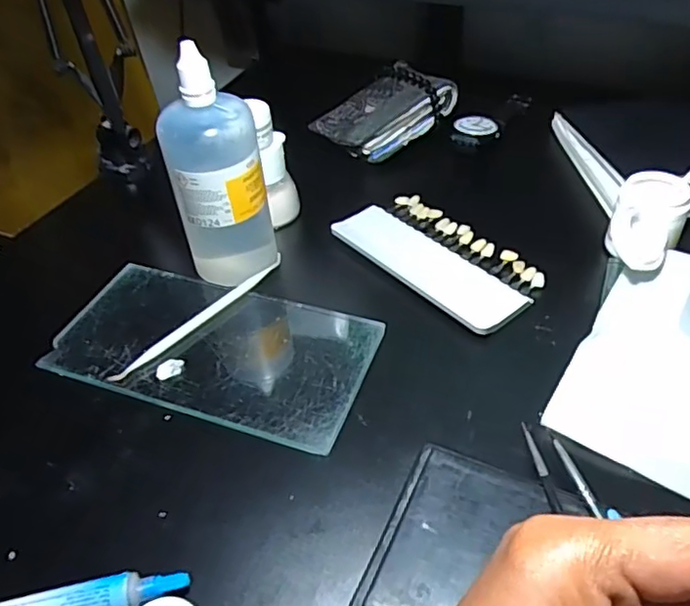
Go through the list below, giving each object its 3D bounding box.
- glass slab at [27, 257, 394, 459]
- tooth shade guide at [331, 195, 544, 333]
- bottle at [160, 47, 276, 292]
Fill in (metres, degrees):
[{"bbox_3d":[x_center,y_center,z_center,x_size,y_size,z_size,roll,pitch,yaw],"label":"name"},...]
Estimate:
[{"bbox_3d":[-0.082,0.025,0.382,0.192,0.011,0.104,13,46,19],"label":"glass slab"},{"bbox_3d":[0.066,-0.034,0.436,0.076,0.009,0.149,-31,49,-24],"label":"tooth shade guide"},{"bbox_3d":[-0.081,-0.080,0.391,0.051,0.144,0.056,26,52,30],"label":"bottle"}]

